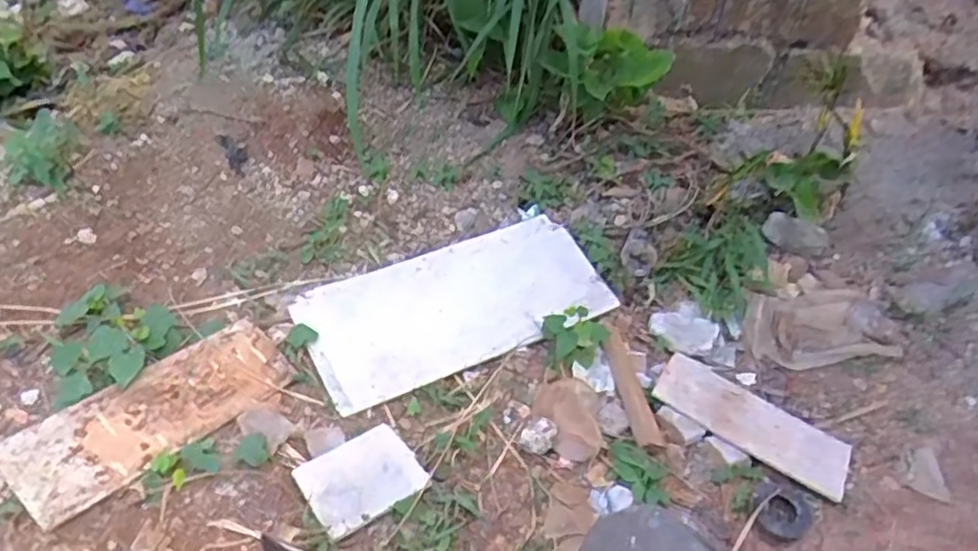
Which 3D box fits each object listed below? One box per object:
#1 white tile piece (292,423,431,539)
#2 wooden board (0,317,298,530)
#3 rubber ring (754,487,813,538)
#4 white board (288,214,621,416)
[{"bbox_3d":[-0.174,0.278,0.975,0.159,0.017,0.110,-21,63,-33],"label":"white tile piece"},{"bbox_3d":[-0.459,0.188,0.981,0.147,0.014,0.372,45,50,9],"label":"wooden board"},{"bbox_3d":[0.424,0.342,1.014,0.086,0.014,0.074,-31,53,-34],"label":"rubber ring"},{"bbox_3d":[-0.048,0.046,1.230,0.539,0.023,0.229,-21,67,-24],"label":"white board"}]

